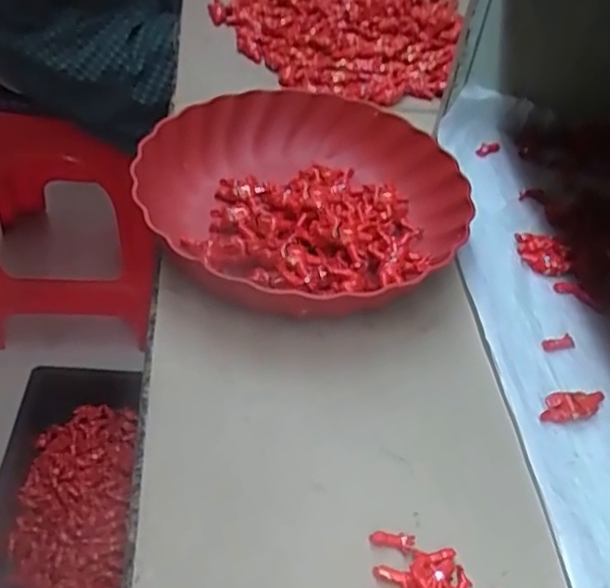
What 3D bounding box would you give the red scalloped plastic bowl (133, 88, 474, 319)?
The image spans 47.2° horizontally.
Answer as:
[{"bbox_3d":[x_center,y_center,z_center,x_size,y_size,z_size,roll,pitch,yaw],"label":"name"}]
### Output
[{"bbox_3d":[-0.004,-0.073,0.526,0.239,0.048,0.236,3,47,-3],"label":"red scalloped plastic bowl"}]

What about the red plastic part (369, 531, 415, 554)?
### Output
[{"bbox_3d":[0.046,0.131,0.370,0.023,0.004,0.008,10,47,3],"label":"red plastic part"}]

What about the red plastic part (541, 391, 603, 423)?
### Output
[{"bbox_3d":[0.166,0.070,0.430,0.042,0.014,0.017,-4,48,-9],"label":"red plastic part"}]

